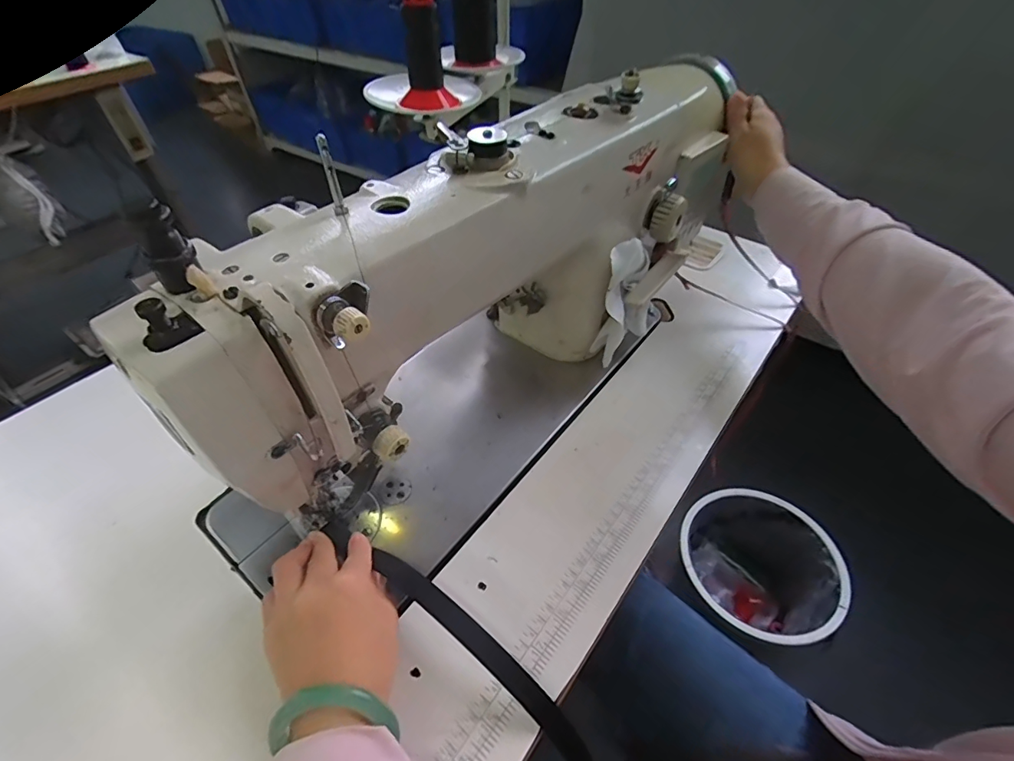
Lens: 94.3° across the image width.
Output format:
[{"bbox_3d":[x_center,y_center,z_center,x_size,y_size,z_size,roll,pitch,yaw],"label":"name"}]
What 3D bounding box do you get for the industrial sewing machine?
[{"bbox_3d":[0.018,-0.095,0.416,0.155,0.246,0.561,30,52,27],"label":"industrial sewing machine"}]

